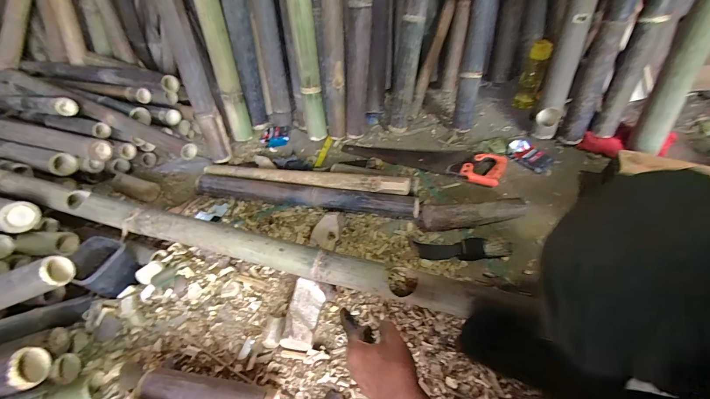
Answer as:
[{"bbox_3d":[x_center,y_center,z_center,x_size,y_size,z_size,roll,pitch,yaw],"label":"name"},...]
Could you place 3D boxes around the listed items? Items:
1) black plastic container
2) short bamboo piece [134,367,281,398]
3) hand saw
[{"bbox_3d":[-0.597,0.164,0.749,0.112,0.103,0.110,24,56,25],"label":"black plastic container"},{"bbox_3d":[-0.273,0.370,0.581,0.264,0.068,0.058,4,50,10],"label":"short bamboo piece"},{"bbox_3d":[0.206,-0.151,0.987,0.508,0.034,0.124,17,54,19],"label":"hand saw"}]

